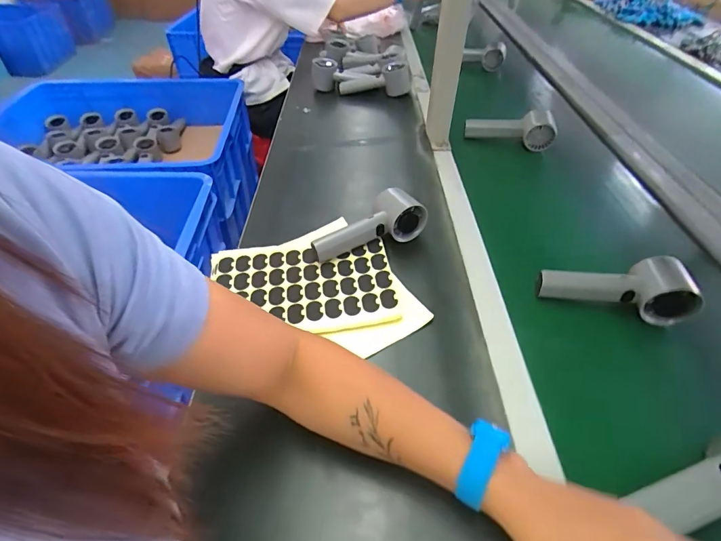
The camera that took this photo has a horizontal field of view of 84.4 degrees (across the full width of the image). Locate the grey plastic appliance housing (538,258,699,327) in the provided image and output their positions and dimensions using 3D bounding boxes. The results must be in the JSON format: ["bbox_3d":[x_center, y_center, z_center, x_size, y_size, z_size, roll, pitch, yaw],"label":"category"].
[{"bbox_3d":[0.289,0.011,0.455,0.154,0.052,0.057,8,46,11],"label":"grey plastic appliance housing"}]

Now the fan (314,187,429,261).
[{"bbox_3d":[0.006,-0.064,0.539,0.153,0.048,0.057,-16,47,-13],"label":"fan"}]

